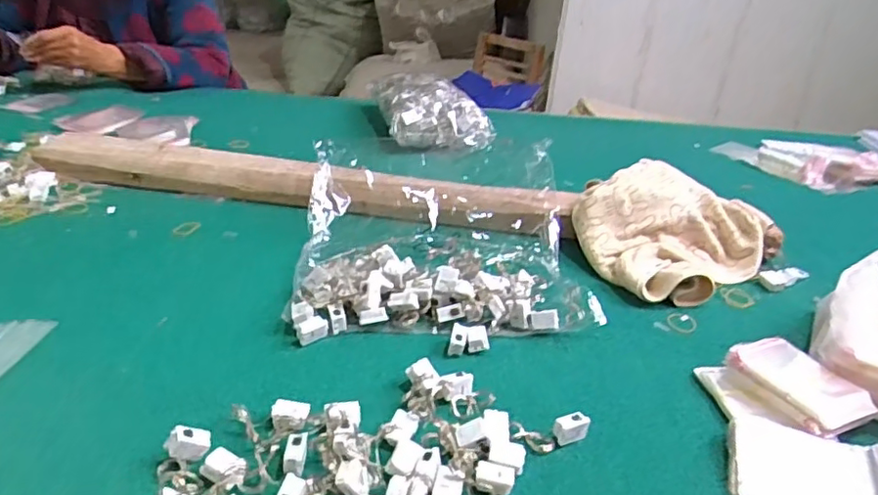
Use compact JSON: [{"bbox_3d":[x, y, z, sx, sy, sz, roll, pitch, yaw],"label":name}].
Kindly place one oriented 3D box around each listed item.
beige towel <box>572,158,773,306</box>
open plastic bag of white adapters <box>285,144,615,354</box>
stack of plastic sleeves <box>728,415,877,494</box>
[{"bbox_3d":[0.286,-0.028,0.775,0.230,0.088,0.199,-13,33,-31],"label":"beige towel"},{"bbox_3d":[0.000,-0.037,0.750,0.310,0.085,0.397,3,28,-6],"label":"open plastic bag of white adapters"},{"bbox_3d":[0.281,0.172,0.475,0.109,0.011,0.078,9,41,22],"label":"stack of plastic sleeves"}]

